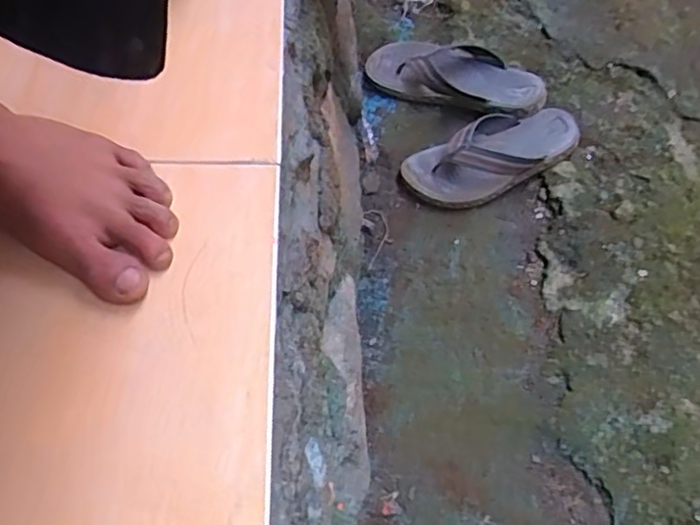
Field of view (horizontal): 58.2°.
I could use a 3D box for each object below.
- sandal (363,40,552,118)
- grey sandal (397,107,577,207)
[{"bbox_3d":[0.168,-0.298,1.005,0.282,0.046,0.108,19,66,7],"label":"sandal"},{"bbox_3d":[0.215,-0.166,0.937,0.277,0.049,0.114,-26,68,-13],"label":"grey sandal"}]

